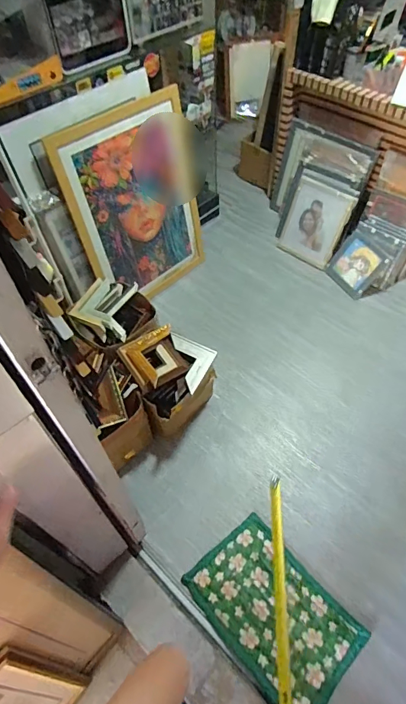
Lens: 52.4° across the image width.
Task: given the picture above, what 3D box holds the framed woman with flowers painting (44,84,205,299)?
[{"bbox_3d":[-0.273,-0.631,1.853,0.055,0.811,0.645,27,56,37],"label":"framed woman with flowers painting"}]

